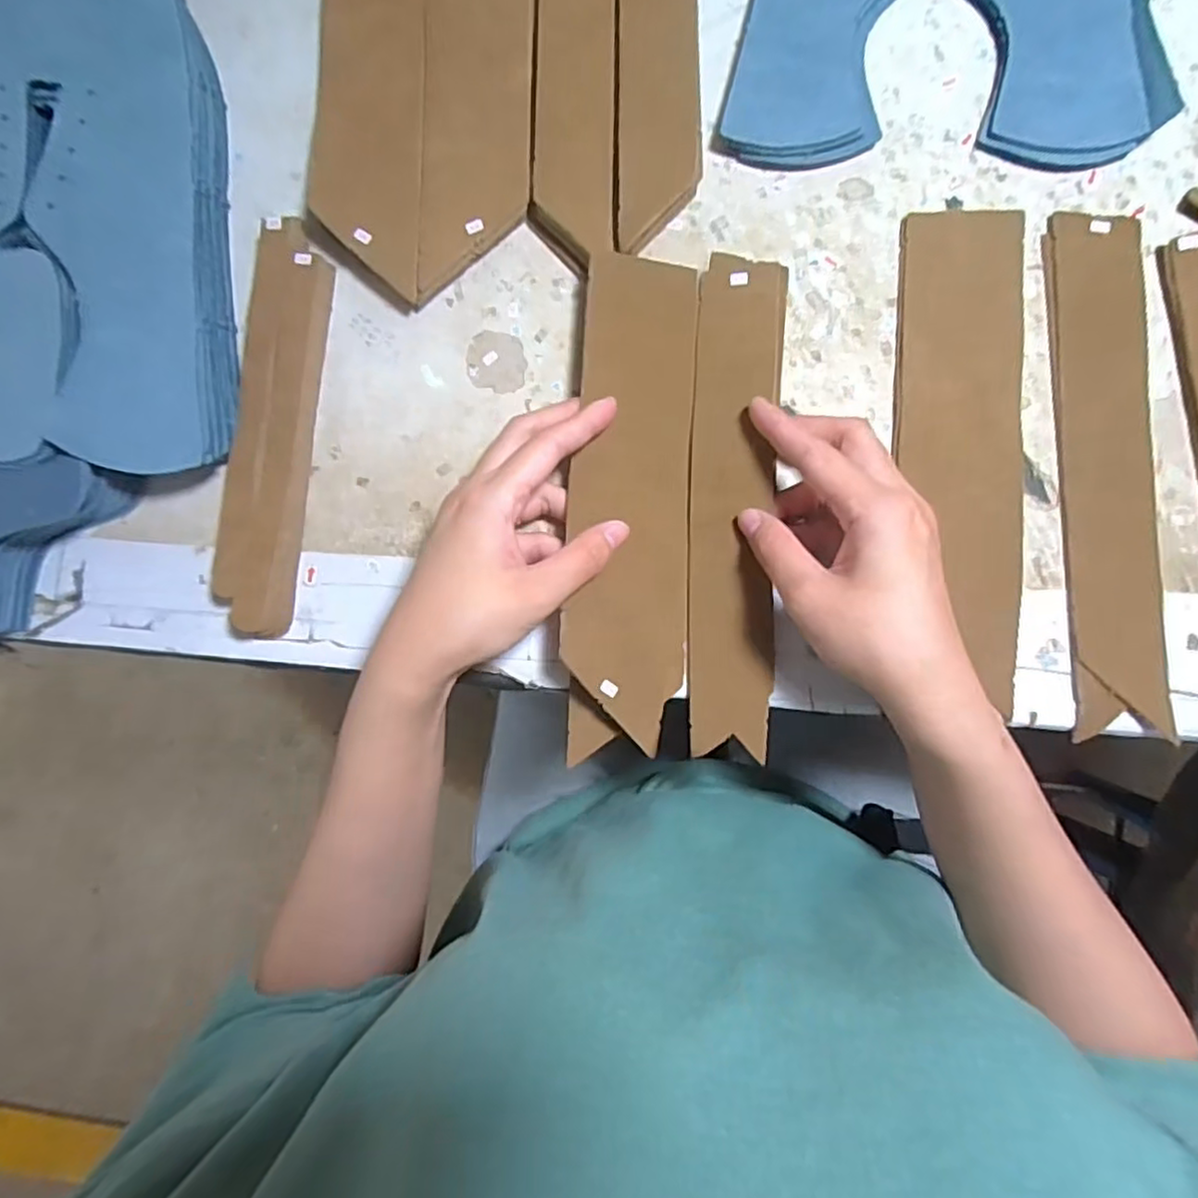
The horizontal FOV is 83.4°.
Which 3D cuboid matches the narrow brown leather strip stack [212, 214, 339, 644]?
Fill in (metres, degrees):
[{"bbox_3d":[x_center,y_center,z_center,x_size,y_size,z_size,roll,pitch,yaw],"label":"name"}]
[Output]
[{"bbox_3d":[-0.166,-0.088,0.340,0.039,0.018,0.208,5,85,3],"label":"narrow brown leather strip stack"}]

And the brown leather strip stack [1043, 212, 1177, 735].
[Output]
[{"bbox_3d":[0.234,-0.062,0.306,0.043,0.004,0.238,0,84,2],"label":"brown leather strip stack"}]

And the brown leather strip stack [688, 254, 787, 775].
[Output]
[{"bbox_3d":[0.065,-0.050,0.318,0.041,0.018,0.237,2,85,2],"label":"brown leather strip stack"}]

